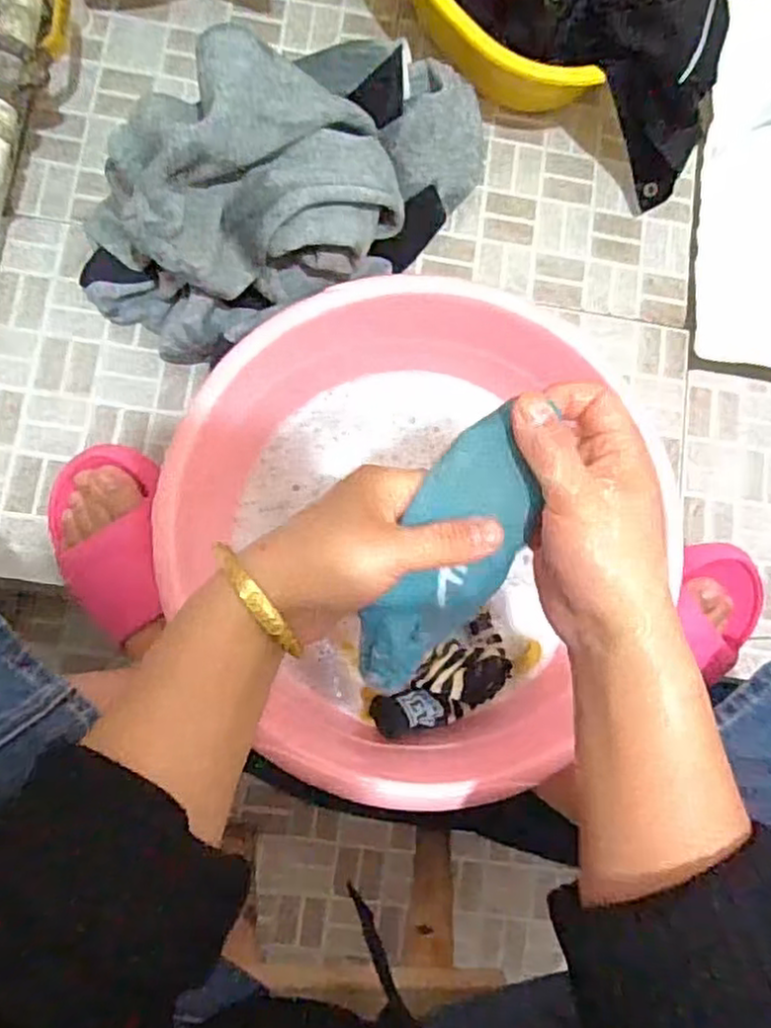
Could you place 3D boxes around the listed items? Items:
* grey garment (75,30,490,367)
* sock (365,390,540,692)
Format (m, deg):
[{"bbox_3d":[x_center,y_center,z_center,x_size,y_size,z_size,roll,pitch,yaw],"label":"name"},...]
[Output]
[{"bbox_3d":[-0.071,-0.251,0.526,0.341,0.182,0.168,-29,85,-8],"label":"grey garment"},{"bbox_3d":[0.030,0.028,0.344,0.055,0.024,0.155,25,107,0],"label":"sock"}]

